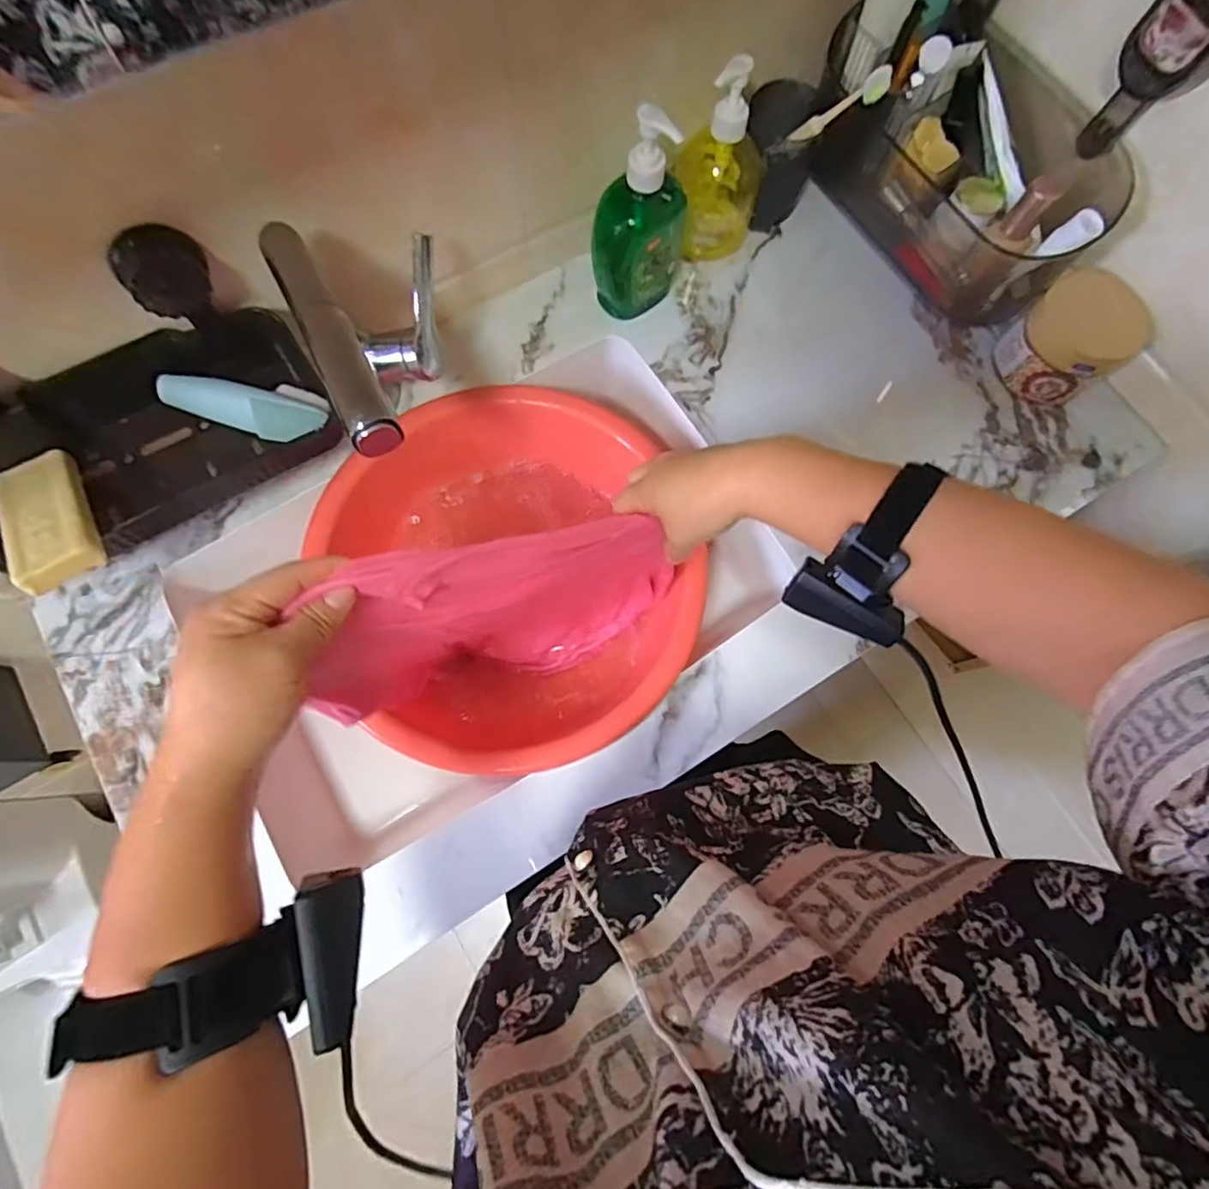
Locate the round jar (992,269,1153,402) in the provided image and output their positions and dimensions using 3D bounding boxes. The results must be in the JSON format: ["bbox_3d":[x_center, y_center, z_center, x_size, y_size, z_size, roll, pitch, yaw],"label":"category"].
[{"bbox_3d":[0.458,-0.252,0.600,0.092,0.080,0.096,1,75,-2],"label":"round jar"}]

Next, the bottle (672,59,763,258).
[{"bbox_3d":[0.118,-0.412,0.585,0.079,0.168,0.058,-15,76,-6],"label":"bottle"}]

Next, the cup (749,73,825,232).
[{"bbox_3d":[0.176,-0.447,0.626,0.094,0.090,0.084,-30,78,-9],"label":"cup"}]

